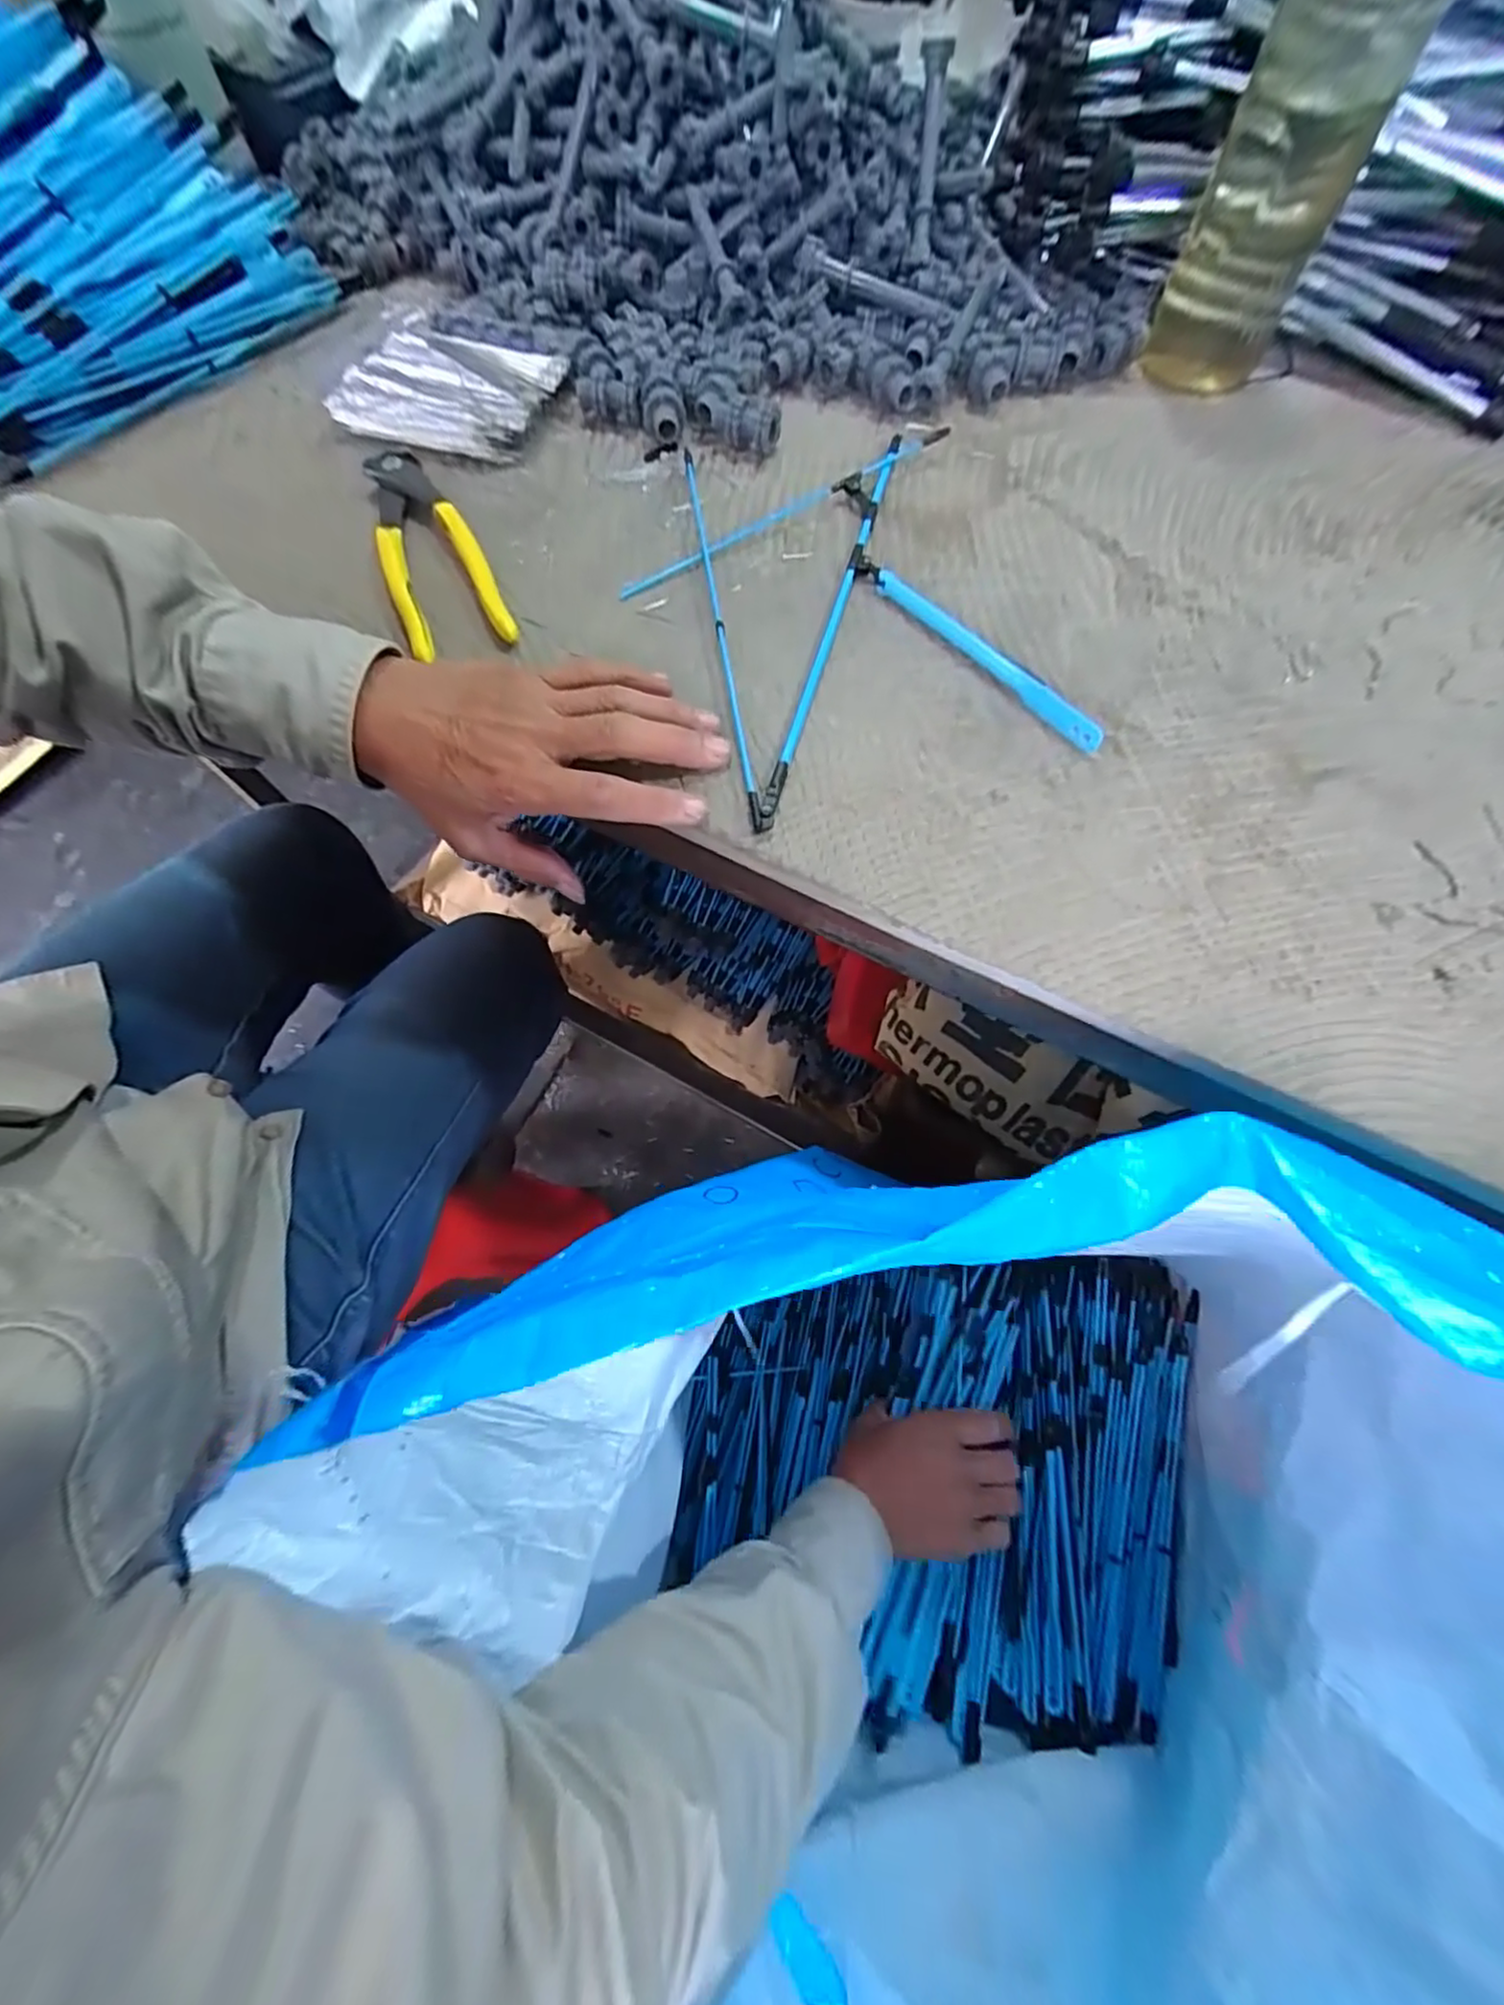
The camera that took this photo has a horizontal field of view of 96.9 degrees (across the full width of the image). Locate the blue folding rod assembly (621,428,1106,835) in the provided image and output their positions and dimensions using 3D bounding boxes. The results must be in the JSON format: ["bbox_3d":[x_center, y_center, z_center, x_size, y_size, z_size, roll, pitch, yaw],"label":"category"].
[{"bbox_3d":[0.039,-0.200,0.333,0.184,0.011,0.251,-12,69,-4],"label":"blue folding rod assembly"}]

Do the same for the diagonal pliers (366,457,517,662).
[{"bbox_3d":[-0.169,-0.238,0.352,0.052,0.015,0.152,-22,70,-7],"label":"diagonal pliers"}]

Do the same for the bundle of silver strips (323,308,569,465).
[{"bbox_3d":[-0.184,-0.377,0.406,0.130,0.018,0.104,22,70,9],"label":"bundle of silver strips"}]

